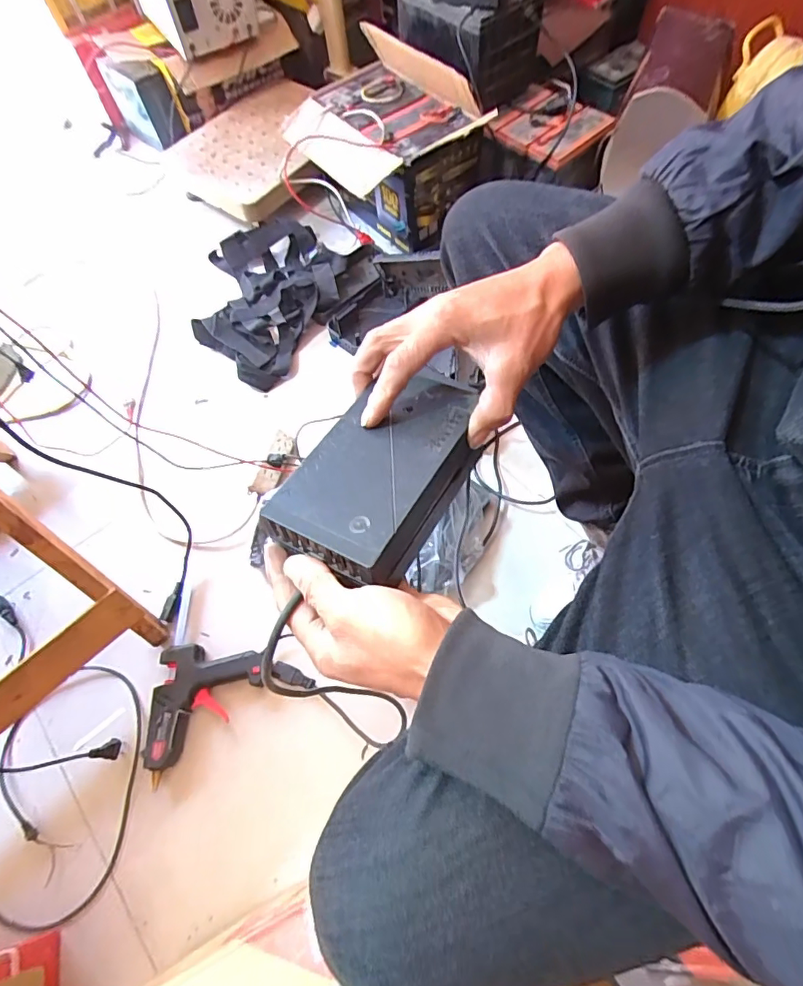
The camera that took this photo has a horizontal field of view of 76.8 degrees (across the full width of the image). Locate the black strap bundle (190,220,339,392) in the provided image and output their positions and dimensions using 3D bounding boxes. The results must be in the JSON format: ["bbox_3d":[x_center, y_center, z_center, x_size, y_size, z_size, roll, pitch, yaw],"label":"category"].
[{"bbox_3d":[-0.269,-0.400,1.032,0.285,0.049,0.415,-1,64,3],"label":"black strap bundle"}]

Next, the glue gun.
[{"bbox_3d":[-0.278,0.264,0.734,0.149,0.031,0.246,-3,64,2],"label":"glue gun"}]

